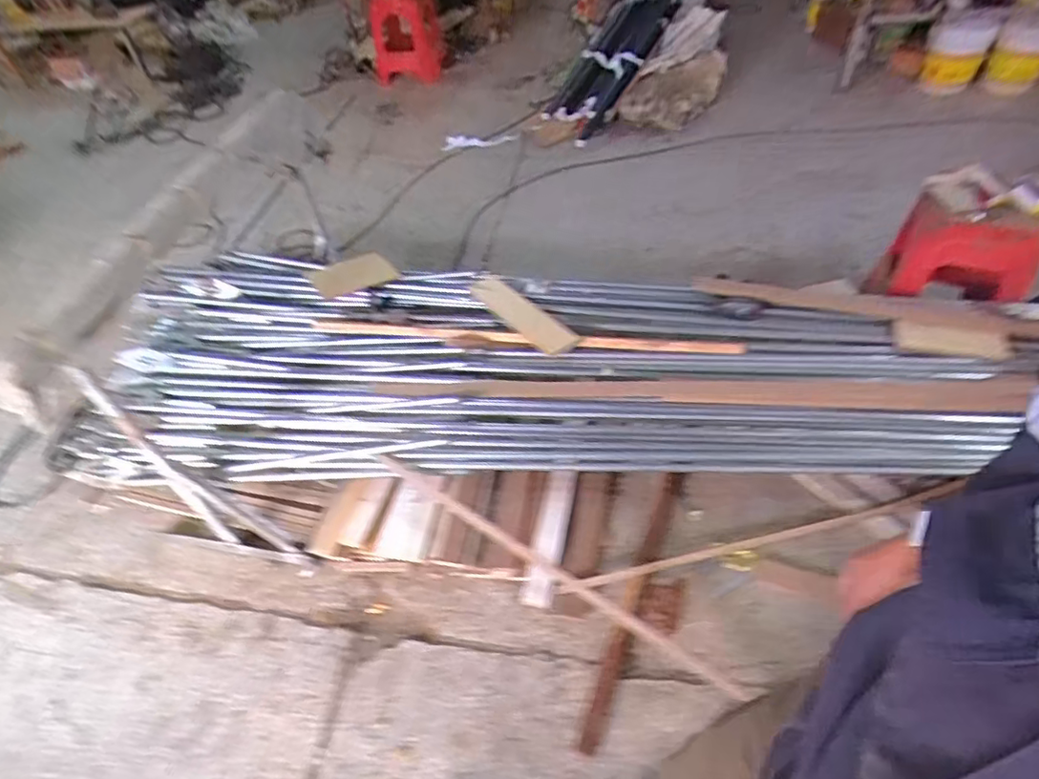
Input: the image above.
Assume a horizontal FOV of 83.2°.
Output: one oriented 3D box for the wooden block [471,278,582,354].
[{"bbox_3d":[0.001,-0.223,1.738,0.101,0.035,0.409,-37,54,-24],"label":"wooden block"}]

